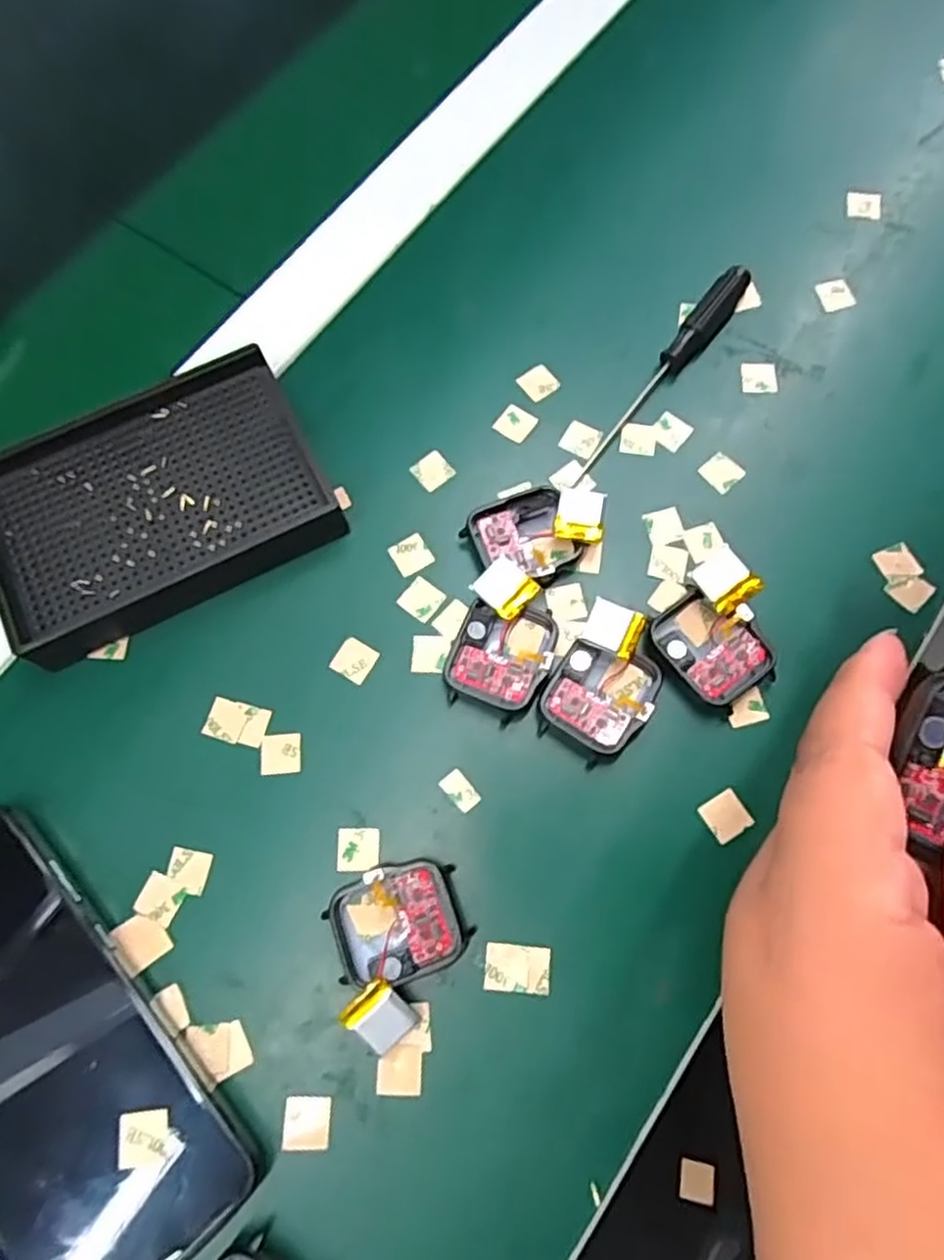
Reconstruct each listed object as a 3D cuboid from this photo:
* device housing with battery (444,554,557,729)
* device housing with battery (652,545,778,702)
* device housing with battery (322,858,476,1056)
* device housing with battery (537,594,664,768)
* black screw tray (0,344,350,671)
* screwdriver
[{"bbox_3d":[0.013,0.003,0.279,0.038,0.018,0.058,18,73,8],"label":"device housing with battery"},{"bbox_3d":[0.099,0.001,0.277,0.046,0.018,0.047,43,78,14],"label":"device housing with battery"},{"bbox_3d":[-0.025,0.112,0.250,0.046,0.014,0.054,-17,72,-4],"label":"device housing with battery"},{"bbox_3d":[0.052,0.020,0.274,0.037,0.016,0.055,29,75,11],"label":"device housing with battery"},{"bbox_3d":[-0.135,-0.055,0.300,0.135,0.023,0.092,-26,73,-7],"label":"black screw tray"},{"bbox_3d":[0.086,-0.114,0.314,0.014,0.017,0.125,34,76,12],"label":"screwdriver"}]

